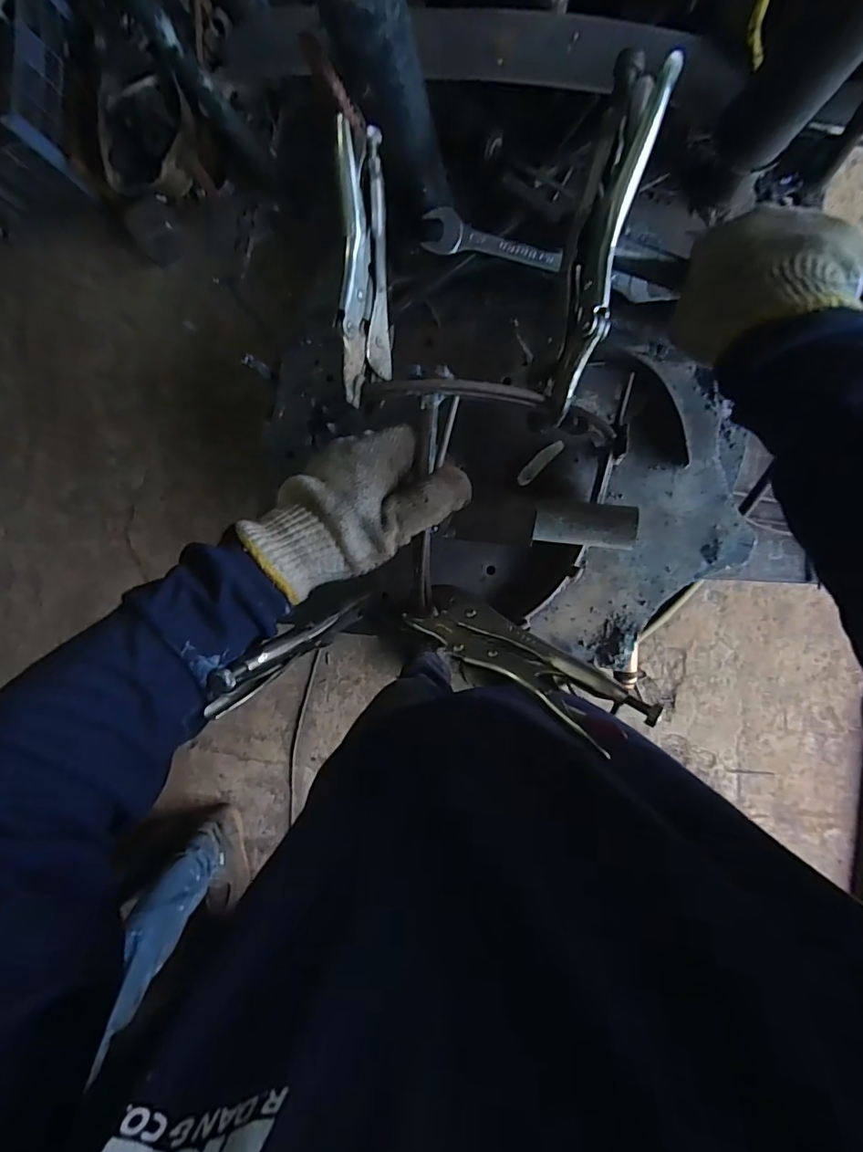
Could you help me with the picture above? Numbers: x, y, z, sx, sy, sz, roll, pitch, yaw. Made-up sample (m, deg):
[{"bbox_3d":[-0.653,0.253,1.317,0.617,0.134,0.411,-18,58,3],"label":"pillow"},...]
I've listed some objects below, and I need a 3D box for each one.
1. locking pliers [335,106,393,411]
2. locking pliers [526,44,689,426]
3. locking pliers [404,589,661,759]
[{"bbox_3d":[-0.045,-0.205,0.343,0.024,0.050,0.172,0,93,11],"label":"locking pliers"},{"bbox_3d":[0.105,-0.212,0.327,0.039,0.046,0.233,15,95,10],"label":"locking pliers"},{"bbox_3d":[0.060,0.060,0.351,0.168,0.018,0.045,28,67,29],"label":"locking pliers"}]

